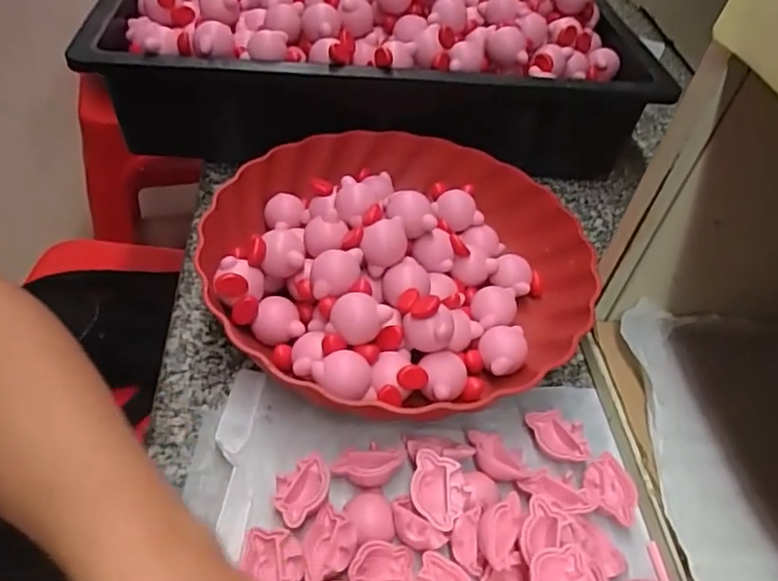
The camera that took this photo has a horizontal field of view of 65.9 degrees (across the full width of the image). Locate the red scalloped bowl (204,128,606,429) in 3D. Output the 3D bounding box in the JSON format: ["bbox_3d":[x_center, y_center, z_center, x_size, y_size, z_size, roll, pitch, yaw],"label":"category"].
[{"bbox_3d":[0.008,-0.026,0.386,0.240,0.054,0.221,3,47,-3],"label":"red scalloped bowl"}]

